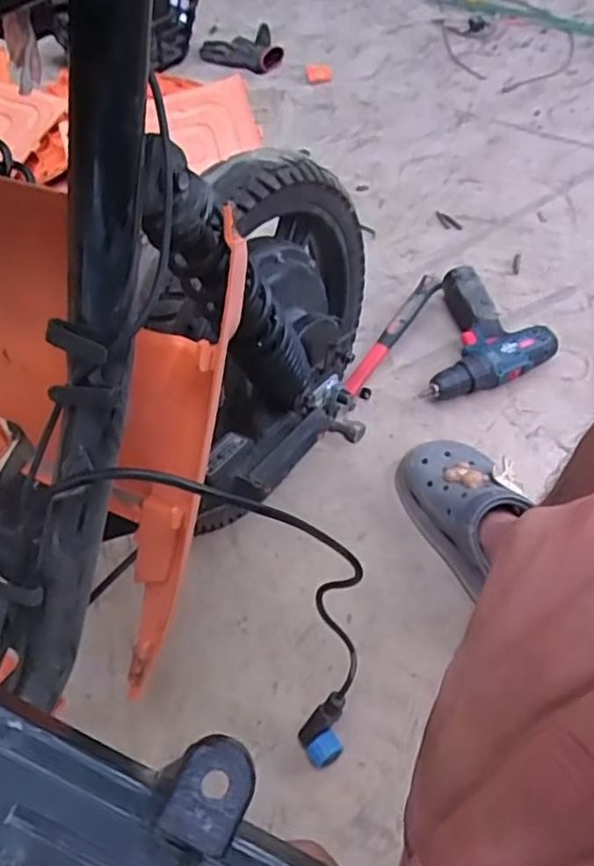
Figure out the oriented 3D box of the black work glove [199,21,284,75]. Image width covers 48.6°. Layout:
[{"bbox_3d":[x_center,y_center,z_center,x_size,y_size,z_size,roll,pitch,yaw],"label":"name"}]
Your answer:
[{"bbox_3d":[-0.128,-0.891,1.520,0.217,0.059,0.120,22,58,20],"label":"black work glove"}]

